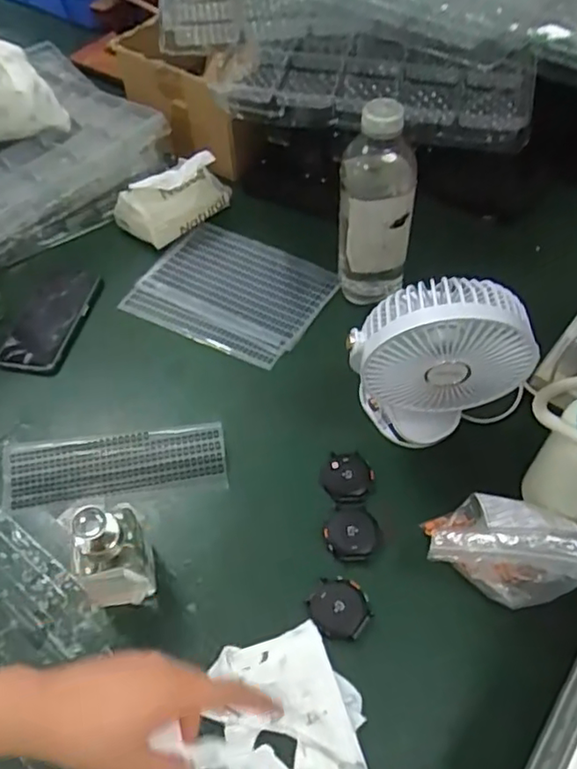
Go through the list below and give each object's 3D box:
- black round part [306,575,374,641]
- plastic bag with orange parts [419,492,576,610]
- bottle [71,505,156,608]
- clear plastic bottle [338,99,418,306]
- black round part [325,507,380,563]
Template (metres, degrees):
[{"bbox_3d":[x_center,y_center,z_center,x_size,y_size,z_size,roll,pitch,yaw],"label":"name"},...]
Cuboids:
[{"bbox_3d":[0.045,0.194,0.532,0.051,0.008,0.050,-2,54,3],"label":"black round part"},{"bbox_3d":[0.192,0.129,0.511,0.139,0.100,0.081,16,56,15],"label":"plastic bag with orange parts"},{"bbox_3d":[-0.150,0.139,0.518,0.052,0.121,0.059,-11,54,-4],"label":"bottle"},{"bbox_3d":[0.096,-0.184,0.684,0.075,0.258,0.064,-1,54,3],"label":"clear plastic bottle"},{"bbox_3d":[0.060,0.139,0.571,0.050,0.007,0.049,-2,54,3],"label":"black round part"}]

